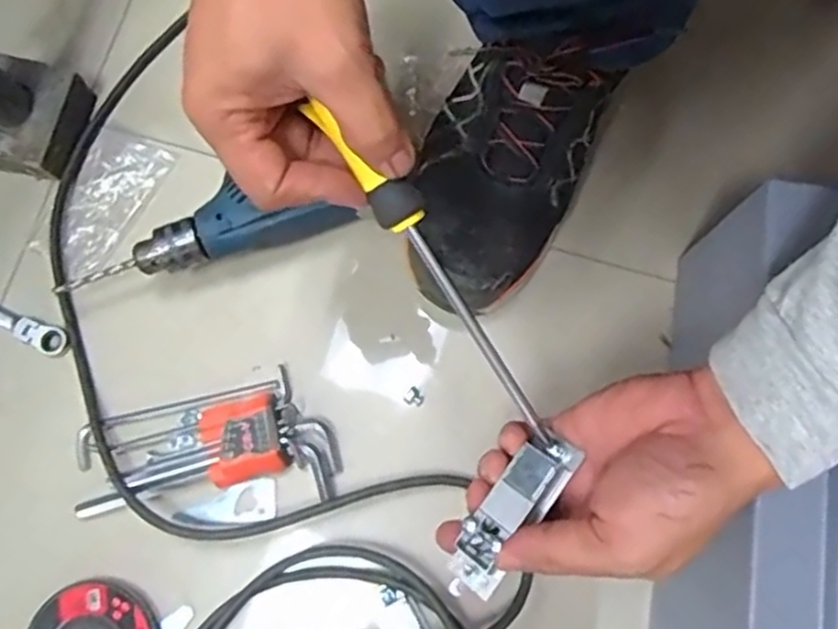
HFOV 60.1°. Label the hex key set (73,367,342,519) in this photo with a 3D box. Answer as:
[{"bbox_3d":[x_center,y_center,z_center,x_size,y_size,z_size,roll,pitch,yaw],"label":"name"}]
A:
[{"bbox_3d":[-0.146,0.095,0.486,0.172,0.025,0.079,-13,77,-1],"label":"hex key set"}]

